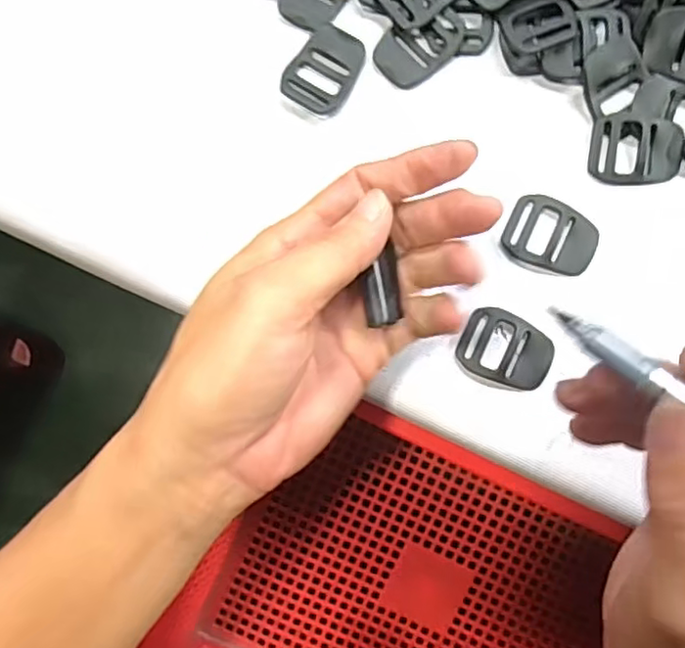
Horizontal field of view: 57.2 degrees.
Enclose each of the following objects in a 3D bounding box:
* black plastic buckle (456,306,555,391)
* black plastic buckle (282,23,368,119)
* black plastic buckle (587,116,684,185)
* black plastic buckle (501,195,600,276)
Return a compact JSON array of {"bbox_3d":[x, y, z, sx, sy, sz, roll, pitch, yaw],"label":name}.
[{"bbox_3d":[0.069,0.010,0.265,0.038,0.007,0.028,21,85,4],"label":"black plastic buckle"},{"bbox_3d":[-0.008,-0.111,0.274,0.029,0.004,0.038,28,86,4],"label":"black plastic buckle"},{"bbox_3d":[0.126,-0.074,0.269,0.038,0.008,0.027,5,103,7],"label":"black plastic buckle"},{"bbox_3d":[0.089,-0.037,0.268,0.038,0.007,0.028,23,86,4],"label":"black plastic buckle"}]

